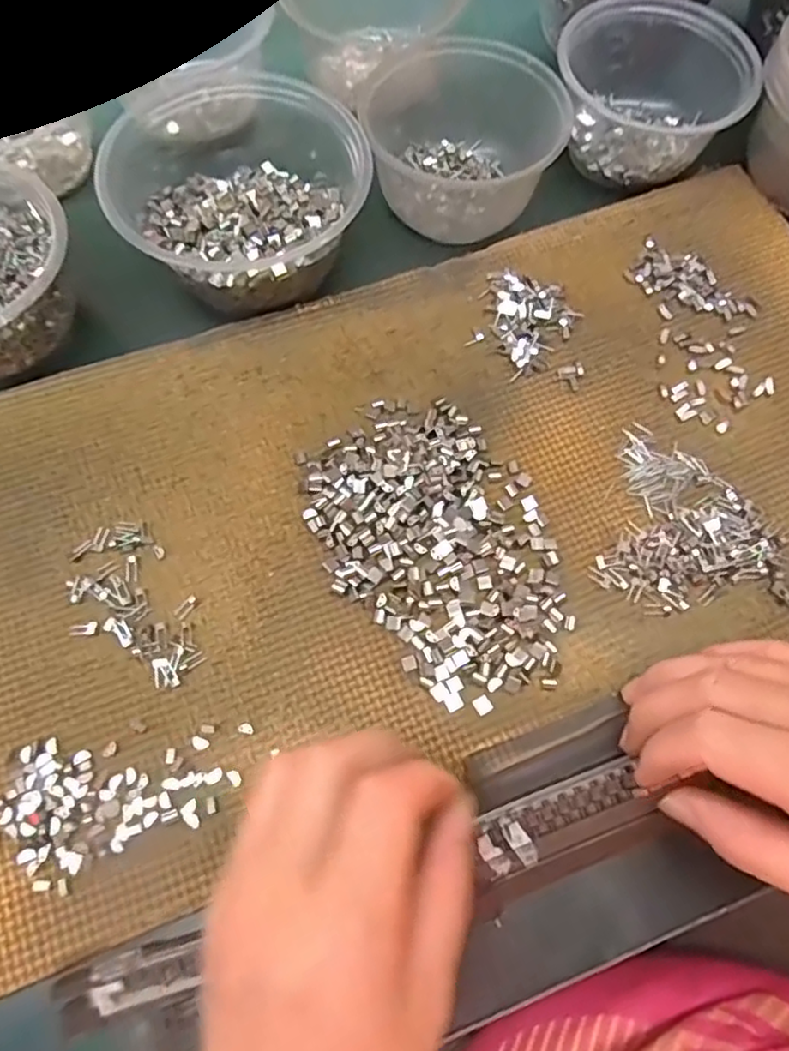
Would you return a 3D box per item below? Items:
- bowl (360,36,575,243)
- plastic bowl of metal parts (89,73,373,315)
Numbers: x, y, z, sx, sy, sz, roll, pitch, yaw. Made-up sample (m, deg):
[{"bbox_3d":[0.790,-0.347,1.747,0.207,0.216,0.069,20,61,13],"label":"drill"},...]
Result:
[{"bbox_3d":[0.041,-0.238,0.378,0.105,0.047,0.109,1,70,-1],"label":"bowl"},{"bbox_3d":[-0.091,-0.193,0.354,0.129,0.052,0.151,-30,73,-12],"label":"plastic bowl of metal parts"}]

